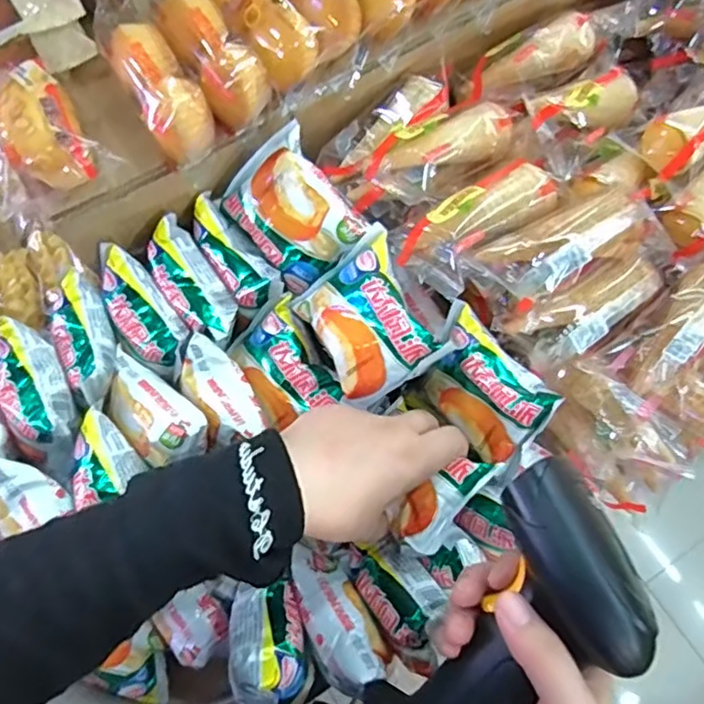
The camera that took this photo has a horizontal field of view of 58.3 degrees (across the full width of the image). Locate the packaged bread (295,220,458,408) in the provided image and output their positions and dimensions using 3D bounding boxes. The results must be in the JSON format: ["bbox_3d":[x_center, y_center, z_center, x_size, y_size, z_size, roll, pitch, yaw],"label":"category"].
[{"bbox_3d":[0.006,-0.021,0.386,0.069,0.025,0.090,-36,64,19],"label":"packaged bread"}]

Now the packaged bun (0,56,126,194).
[{"bbox_3d":[-0.187,-0.133,0.382,0.049,0.033,0.089,-38,74,-14],"label":"packaged bun"}]

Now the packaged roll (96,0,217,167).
[{"bbox_3d":[-0.121,-0.166,0.395,0.038,0.049,0.101,-28,72,-11],"label":"packaged roll"}]

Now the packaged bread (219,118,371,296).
[{"bbox_3d":[-0.037,-0.092,0.420,0.072,0.035,0.087,-41,88,25],"label":"packaged bread"}]

